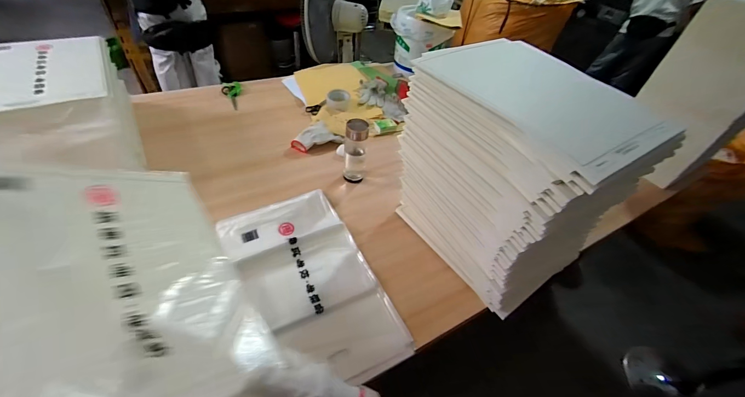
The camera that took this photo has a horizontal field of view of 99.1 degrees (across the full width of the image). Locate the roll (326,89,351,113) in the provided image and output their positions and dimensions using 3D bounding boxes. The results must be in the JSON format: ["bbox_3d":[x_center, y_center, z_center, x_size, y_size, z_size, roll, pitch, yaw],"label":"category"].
[{"bbox_3d":[-0.128,-0.367,1.184,0.086,0.046,0.086,5,46,-5],"label":"roll"}]

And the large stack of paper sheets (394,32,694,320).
[{"bbox_3d":[0.257,-0.025,0.710,0.278,0.492,0.401,-22,54,-28],"label":"large stack of paper sheets"}]

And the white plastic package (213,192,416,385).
[{"bbox_3d":[-0.149,0.176,0.706,0.288,0.037,0.487,-18,51,-27],"label":"white plastic package"}]

